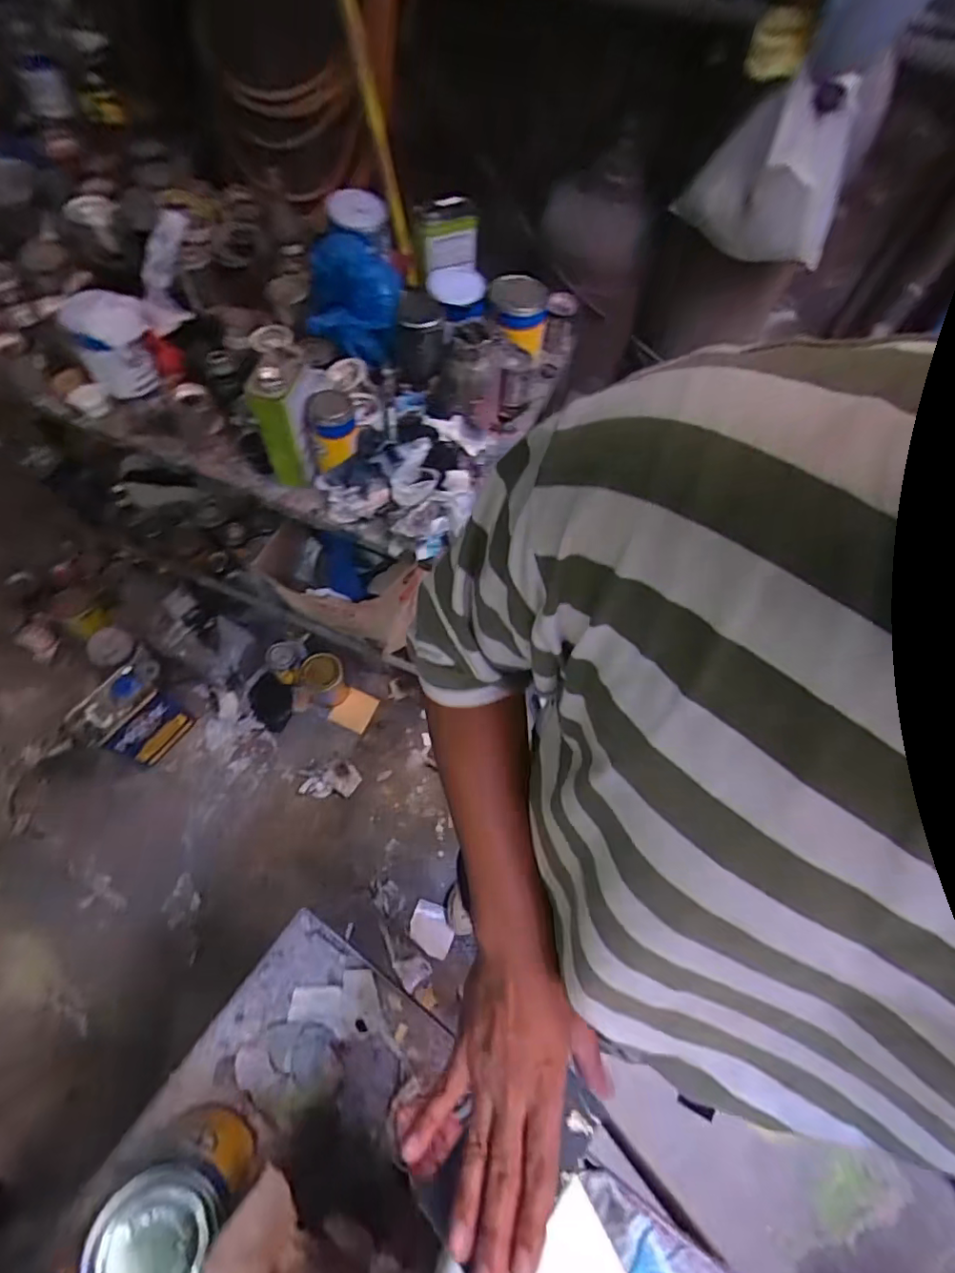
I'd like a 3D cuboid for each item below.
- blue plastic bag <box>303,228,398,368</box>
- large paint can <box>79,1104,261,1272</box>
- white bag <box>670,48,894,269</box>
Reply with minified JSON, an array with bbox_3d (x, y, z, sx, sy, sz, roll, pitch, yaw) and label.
[{"bbox_3d":[-0.213,-0.588,0.927,0.154,0.110,0.168,-3,64,-5],"label":"blue plastic bag"},{"bbox_3d":[-0.271,0.512,0.495,0.099,0.135,0.100,1,64,-3],"label":"large paint can"},{"bbox_3d":[0.491,-0.741,0.865,0.297,0.225,0.074,-10,65,-9],"label":"white bag"}]

